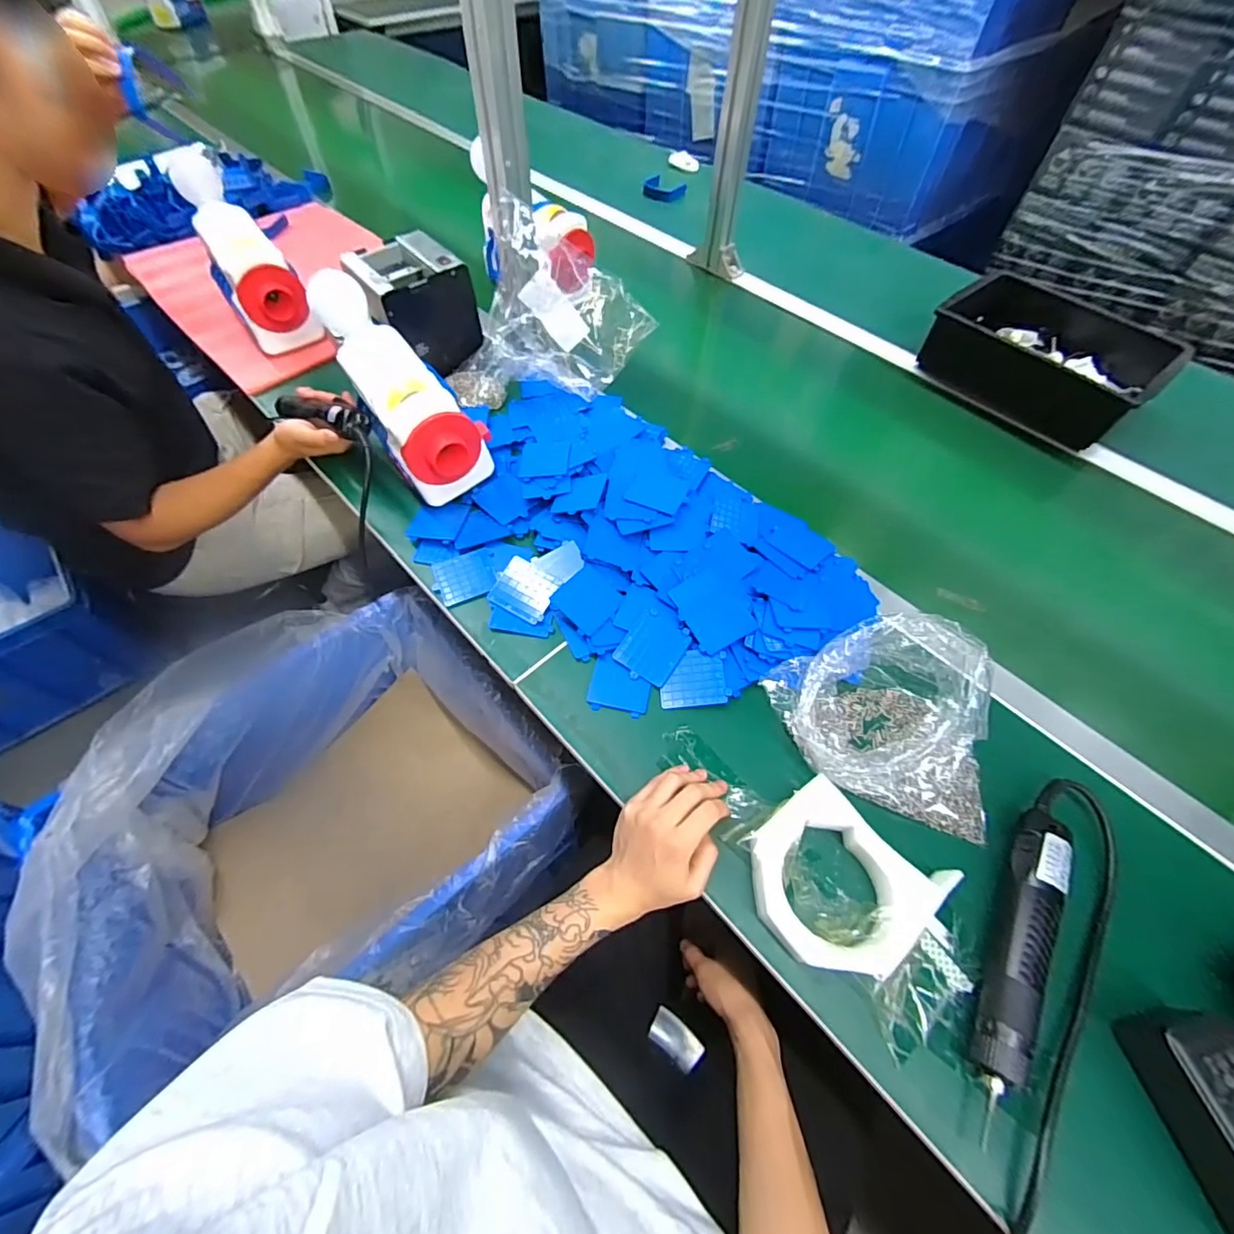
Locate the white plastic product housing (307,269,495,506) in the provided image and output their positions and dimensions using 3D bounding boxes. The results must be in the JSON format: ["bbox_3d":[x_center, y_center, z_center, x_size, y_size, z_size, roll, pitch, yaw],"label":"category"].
[{"bbox_3d":[-0.247,-0.272,0.607,0.109,0.097,0.265,-37,98,-22],"label":"white plastic product housing"}]

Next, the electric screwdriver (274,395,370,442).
[{"bbox_3d":[-0.378,-0.258,0.671,0.197,0.034,0.033,20,58,29],"label":"electric screwdriver"}]

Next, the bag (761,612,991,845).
[{"bbox_3d":[0.255,0.096,0.474,0.167,0.082,0.189,-15,59,-10],"label":"bag"}]

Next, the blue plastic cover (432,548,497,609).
[{"bbox_3d":[-0.176,-0.046,0.610,0.069,0.011,0.060,-18,60,-12],"label":"blue plastic cover"}]

